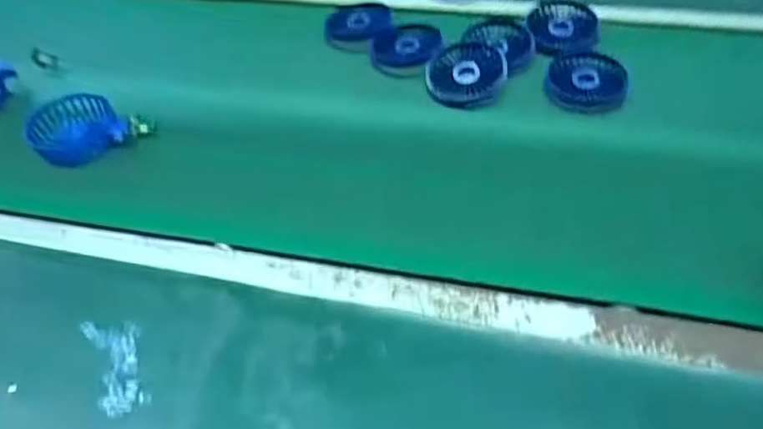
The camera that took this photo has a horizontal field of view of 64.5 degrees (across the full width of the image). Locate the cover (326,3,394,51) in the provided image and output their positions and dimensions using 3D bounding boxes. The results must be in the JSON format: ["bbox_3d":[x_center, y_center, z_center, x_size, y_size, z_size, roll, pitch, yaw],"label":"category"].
[{"bbox_3d":[-0.029,-0.241,0.767,0.084,0.010,0.096,-3,50,4],"label":"cover"}]

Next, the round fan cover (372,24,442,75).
[{"bbox_3d":[0.029,-0.199,0.722,0.082,0.020,0.077,-3,50,3],"label":"round fan cover"}]

